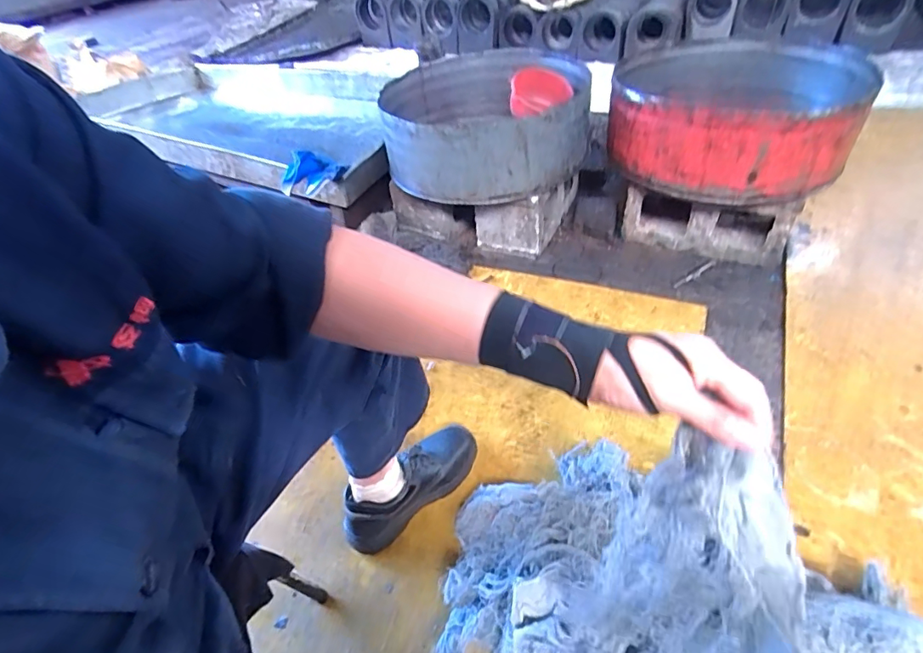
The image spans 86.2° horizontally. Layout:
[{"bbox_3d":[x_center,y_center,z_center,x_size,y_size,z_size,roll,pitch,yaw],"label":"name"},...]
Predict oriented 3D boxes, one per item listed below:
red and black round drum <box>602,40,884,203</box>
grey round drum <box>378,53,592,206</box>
[{"bbox_3d":[0.635,-0.507,1.166,0.535,0.177,0.504,-4,45,4],"label":"red and black round drum"},{"bbox_3d":[0.059,-0.560,1.327,0.516,0.179,0.577,-2,45,6],"label":"grey round drum"}]

